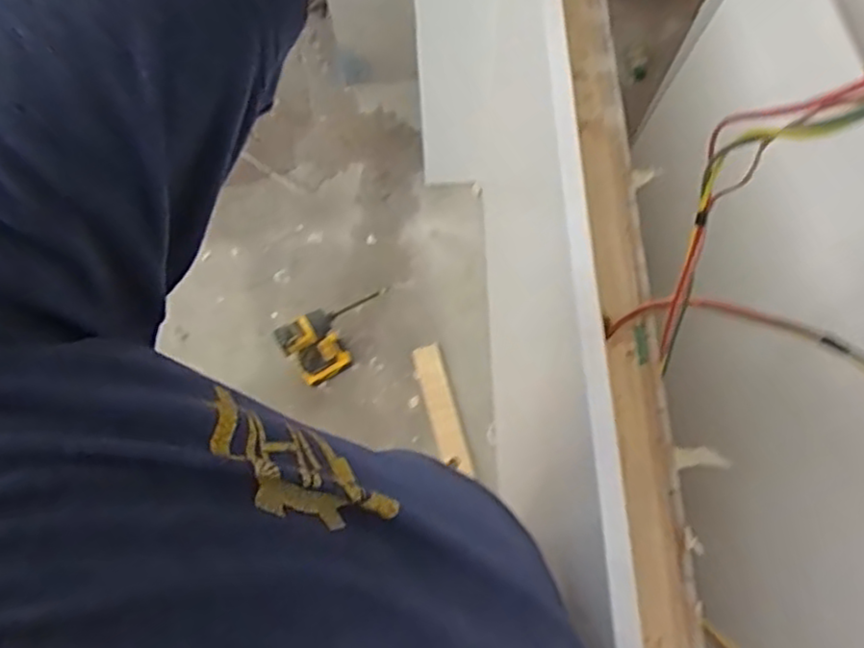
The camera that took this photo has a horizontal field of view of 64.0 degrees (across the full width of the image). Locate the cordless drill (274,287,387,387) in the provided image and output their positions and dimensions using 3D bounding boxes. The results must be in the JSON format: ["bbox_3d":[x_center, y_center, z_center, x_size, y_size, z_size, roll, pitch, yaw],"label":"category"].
[{"bbox_3d":[-0.205,0.025,1.534,0.237,0.247,0.071,-30,70,-9],"label":"cordless drill"}]

